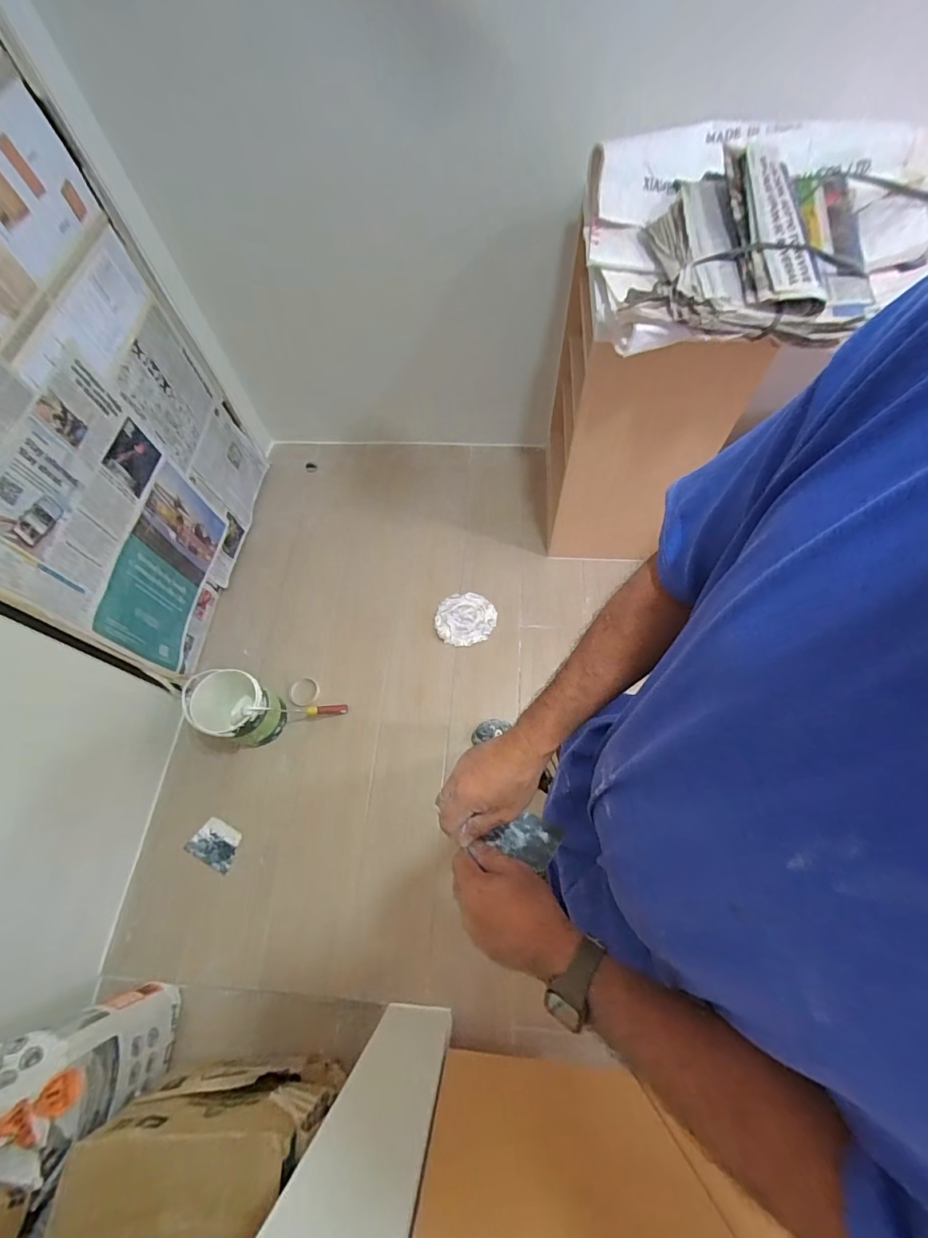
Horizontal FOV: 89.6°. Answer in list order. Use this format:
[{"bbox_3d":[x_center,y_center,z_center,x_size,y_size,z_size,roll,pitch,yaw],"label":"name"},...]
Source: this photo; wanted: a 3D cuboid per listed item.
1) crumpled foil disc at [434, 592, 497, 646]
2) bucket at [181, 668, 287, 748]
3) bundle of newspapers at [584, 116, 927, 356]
[{"bbox_3d":[0.003,-0.001,1.525,0.191,0.045,0.175,-1,65,1],"label":"crumpled foil disc"},{"bbox_3d":[-0.623,0.251,1.293,0.197,0.209,0.174,29,69,14],"label":"bucket"},{"bbox_3d":[0.597,-0.756,0.916,0.668,0.152,0.562,4,65,3],"label":"bundle of newspapers"}]

